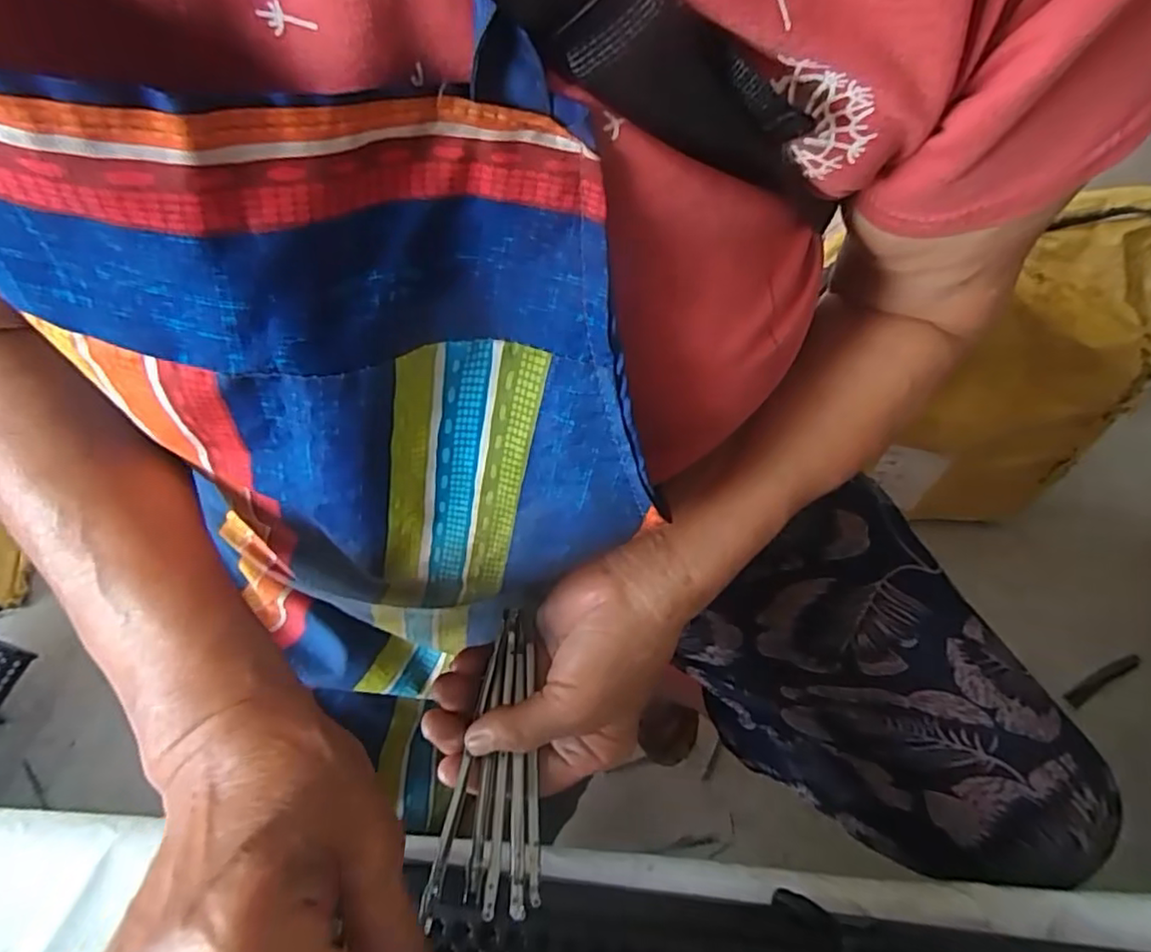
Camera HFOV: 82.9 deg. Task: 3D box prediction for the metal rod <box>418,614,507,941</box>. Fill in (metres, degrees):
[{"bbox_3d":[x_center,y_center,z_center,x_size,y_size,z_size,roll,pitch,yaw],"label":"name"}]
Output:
[{"bbox_3d":[-0.049,0.127,0.302,0.005,0.005,0.137,9,57,6],"label":"metal rod"}]

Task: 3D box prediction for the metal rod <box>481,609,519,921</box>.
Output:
[{"bbox_3d":[-0.034,0.128,0.306,0.006,0.004,0.132,1,59,2],"label":"metal rod"}]

